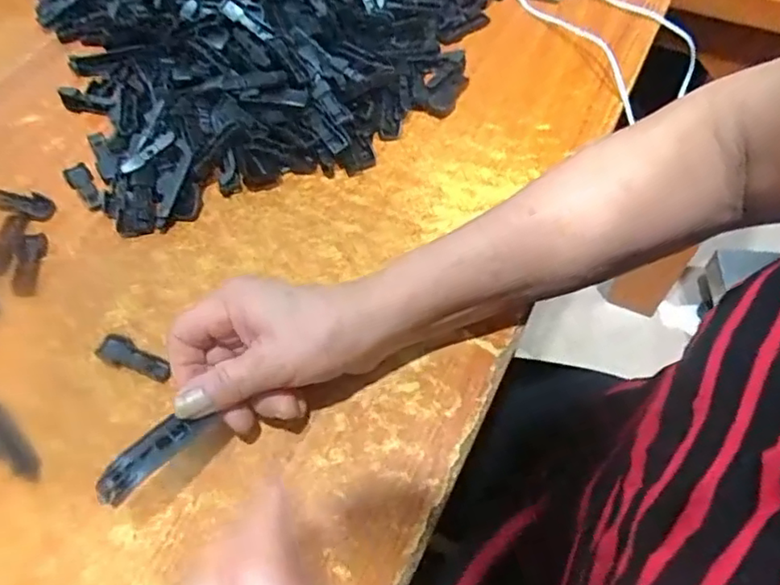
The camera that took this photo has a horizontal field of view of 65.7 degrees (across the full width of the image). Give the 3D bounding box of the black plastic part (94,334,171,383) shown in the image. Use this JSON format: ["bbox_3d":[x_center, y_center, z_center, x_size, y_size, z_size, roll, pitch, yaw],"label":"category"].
[{"bbox_3d":[-0.161,0.043,0.381,0.052,0.010,0.017,25,62,17],"label":"black plastic part"}]

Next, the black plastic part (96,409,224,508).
[{"bbox_3d":[-0.122,0.082,0.314,0.018,0.010,0.064,37,55,22],"label":"black plastic part"}]

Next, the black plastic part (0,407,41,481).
[{"bbox_3d":[-0.236,0.084,0.361,0.078,0.004,0.020,37,66,22],"label":"black plastic part"}]

